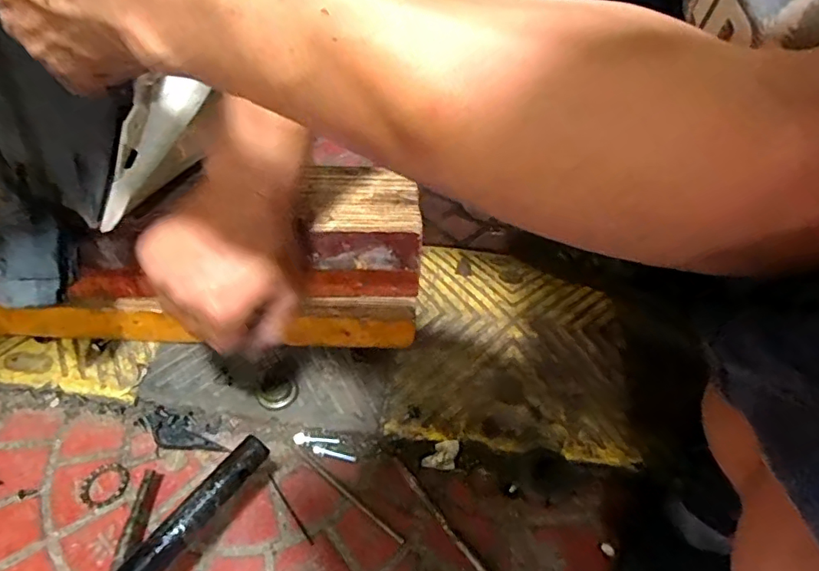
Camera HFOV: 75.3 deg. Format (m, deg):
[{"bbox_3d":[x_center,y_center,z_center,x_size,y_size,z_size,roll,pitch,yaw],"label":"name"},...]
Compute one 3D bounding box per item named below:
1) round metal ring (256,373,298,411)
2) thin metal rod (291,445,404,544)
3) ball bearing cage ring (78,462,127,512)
[{"bbox_3d":[-0.132,0.106,0.531,0.038,0.006,0.040,1,46,-1],"label":"round metal ring"},{"bbox_3d":[-0.058,0.184,0.475,0.134,0.004,0.006,30,53,25],"label":"thin metal rod"},{"bbox_3d":[-0.271,0.177,0.471,0.039,0.004,0.039,1,46,-1],"label":"ball bearing cage ring"}]

